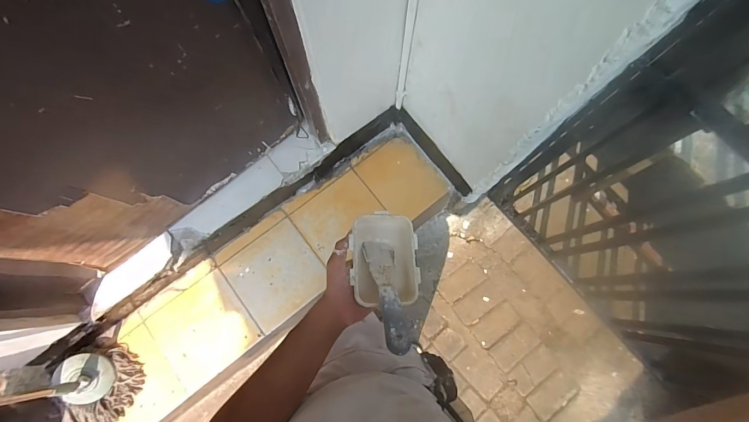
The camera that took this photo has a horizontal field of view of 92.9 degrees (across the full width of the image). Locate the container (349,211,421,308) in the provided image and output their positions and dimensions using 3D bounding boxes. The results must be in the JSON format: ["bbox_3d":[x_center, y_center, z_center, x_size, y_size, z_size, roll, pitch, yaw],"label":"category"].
[{"bbox_3d":[0.018,0.072,0.545,0.099,0.041,0.137,-3,74,-1],"label":"container"}]

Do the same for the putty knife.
[{"bbox_3d":[0.019,0.115,0.517,0.043,0.014,0.183,-10,45,-4],"label":"putty knife"}]

